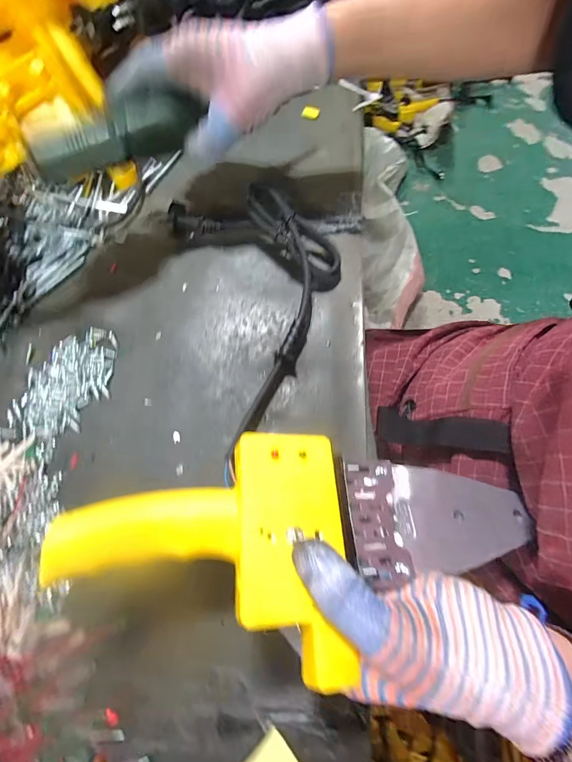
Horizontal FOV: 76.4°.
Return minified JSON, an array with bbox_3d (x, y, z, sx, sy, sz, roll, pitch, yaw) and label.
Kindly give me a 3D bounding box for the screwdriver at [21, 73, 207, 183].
[{"bbox_3d":[-0.128,-0.189,0.273,0.126,0.032,0.030,-22,73,-10],"label":"screwdriver"}]

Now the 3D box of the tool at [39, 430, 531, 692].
[{"bbox_3d":[0.027,0.089,0.217,0.294,0.041,0.117,5,70,-18],"label":"tool"}]

